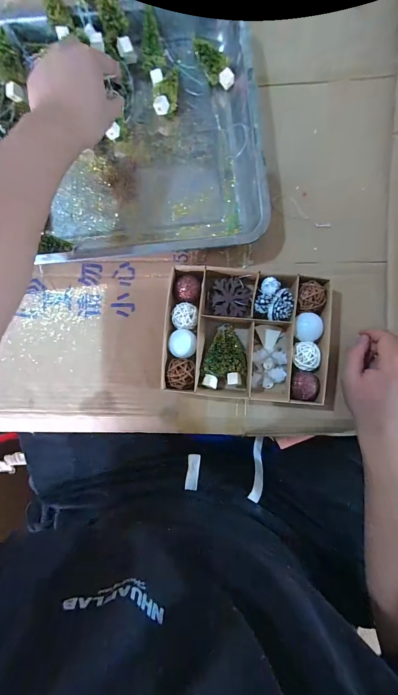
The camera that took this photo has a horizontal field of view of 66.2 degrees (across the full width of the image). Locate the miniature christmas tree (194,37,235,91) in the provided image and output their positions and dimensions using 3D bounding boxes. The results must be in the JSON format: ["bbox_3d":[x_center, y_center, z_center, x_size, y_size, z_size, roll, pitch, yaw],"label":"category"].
[{"bbox_3d":[0.020,-0.405,0.433,0.028,0.027,0.077,-34,86,-1],"label":"miniature christmas tree"}]

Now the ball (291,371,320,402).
[{"bbox_3d":[0.140,0.051,0.412,0.037,0.042,0.038,0,86,1],"label":"ball"}]

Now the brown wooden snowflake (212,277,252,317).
[{"bbox_3d":[0.045,-0.069,0.418,0.051,0.004,0.051,5,92,8],"label":"brown wooden snowflake"}]

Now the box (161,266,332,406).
[{"bbox_3d":[0.063,-0.017,0.413,0.208,0.041,0.169,4,87,2],"label":"box"}]

